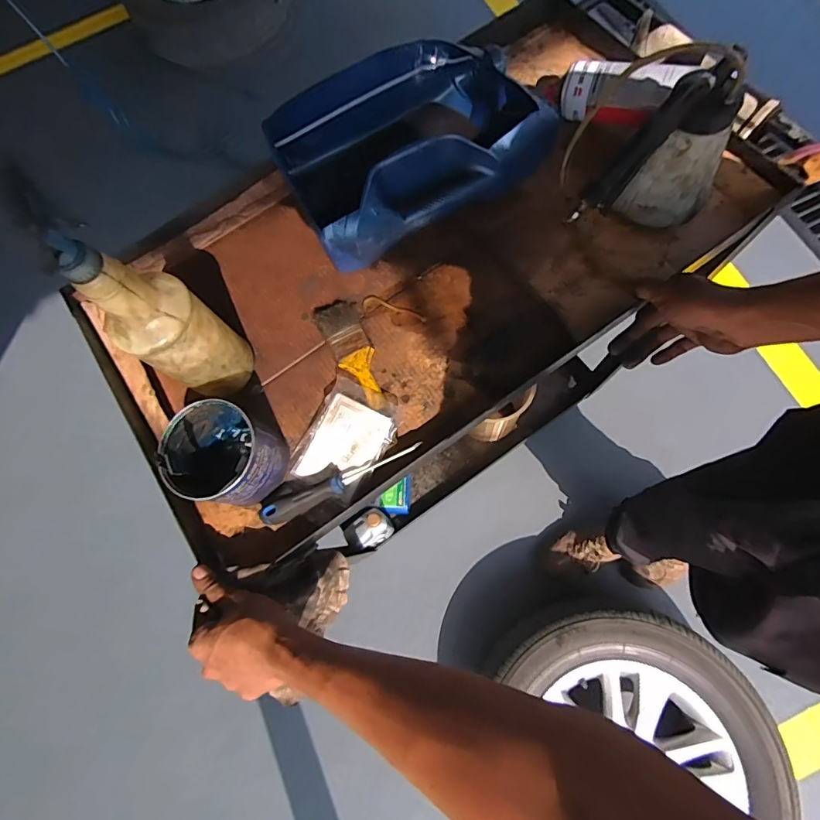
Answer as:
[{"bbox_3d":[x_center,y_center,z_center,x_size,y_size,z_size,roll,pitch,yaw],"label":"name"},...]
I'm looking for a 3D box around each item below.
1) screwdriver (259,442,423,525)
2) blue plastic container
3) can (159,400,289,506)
[{"bbox_3d":[-0.078,0.082,0.517,0.190,0.027,0.022,-23,70,-3],"label":"screwdriver"},{"bbox_3d":[0.000,-0.335,0.592,0.311,0.114,0.228,-26,71,-3],"label":"blue plastic container"},{"bbox_3d":[-0.202,0.050,0.504,0.107,0.092,0.102,-2,70,5],"label":"can"}]

